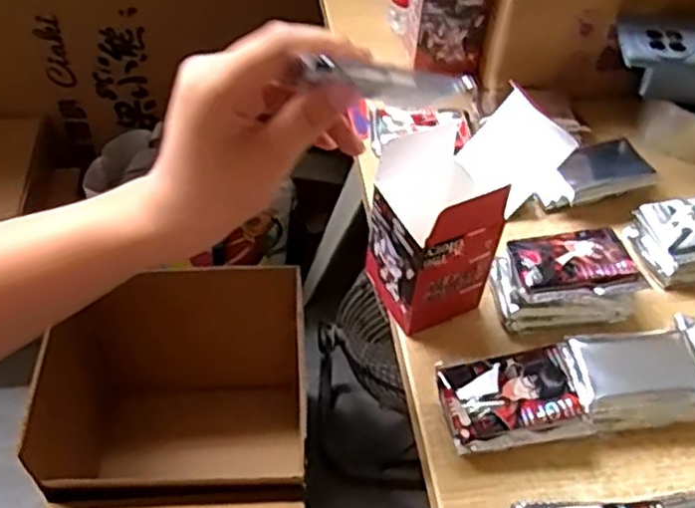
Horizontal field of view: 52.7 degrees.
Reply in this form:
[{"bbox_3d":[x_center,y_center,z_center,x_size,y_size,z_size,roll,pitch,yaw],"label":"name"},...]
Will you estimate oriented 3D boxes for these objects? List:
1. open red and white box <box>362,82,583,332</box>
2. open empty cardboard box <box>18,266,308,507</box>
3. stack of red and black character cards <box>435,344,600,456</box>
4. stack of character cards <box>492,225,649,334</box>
[{"bbox_3d":[0.072,-0.028,0.490,0.106,0.141,0.077,-21,53,-21],"label":"open red and white box"},{"bbox_3d":[-0.225,0.276,0.987,0.313,0.363,0.372,-1,49,-5],"label":"open empty cardboard box"},{"bbox_3d":[0.109,0.098,0.463,0.088,0.030,0.059,-4,49,-8],"label":"stack of red and black character cards"},{"bbox_3d":[0.161,0.019,0.523,0.099,0.039,0.073,-3,49,-7],"label":"stack of character cards"}]

